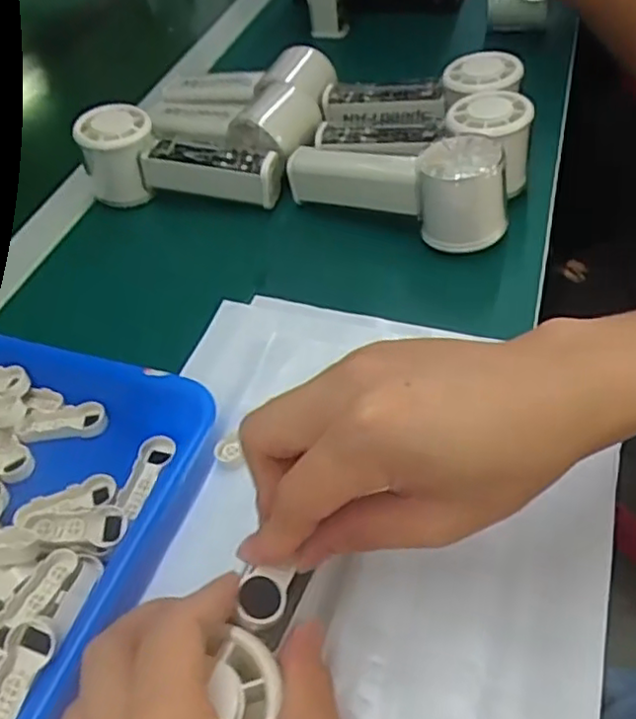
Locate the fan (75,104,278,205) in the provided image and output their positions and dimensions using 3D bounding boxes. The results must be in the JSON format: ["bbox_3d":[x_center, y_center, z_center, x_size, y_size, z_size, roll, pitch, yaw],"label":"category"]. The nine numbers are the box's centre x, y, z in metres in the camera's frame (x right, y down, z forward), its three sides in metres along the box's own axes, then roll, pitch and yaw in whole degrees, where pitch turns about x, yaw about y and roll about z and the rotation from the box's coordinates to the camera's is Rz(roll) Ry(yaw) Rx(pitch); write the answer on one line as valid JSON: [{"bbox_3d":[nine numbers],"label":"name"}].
[{"bbox_3d":[-0.102,-0.153,0.499,0.153,0.055,0.051,6,50,11],"label":"fan"}]

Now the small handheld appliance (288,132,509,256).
[{"bbox_3d":[0.053,-0.119,0.457,0.153,0.056,0.050,14,52,28],"label":"small handheld appliance"}]

